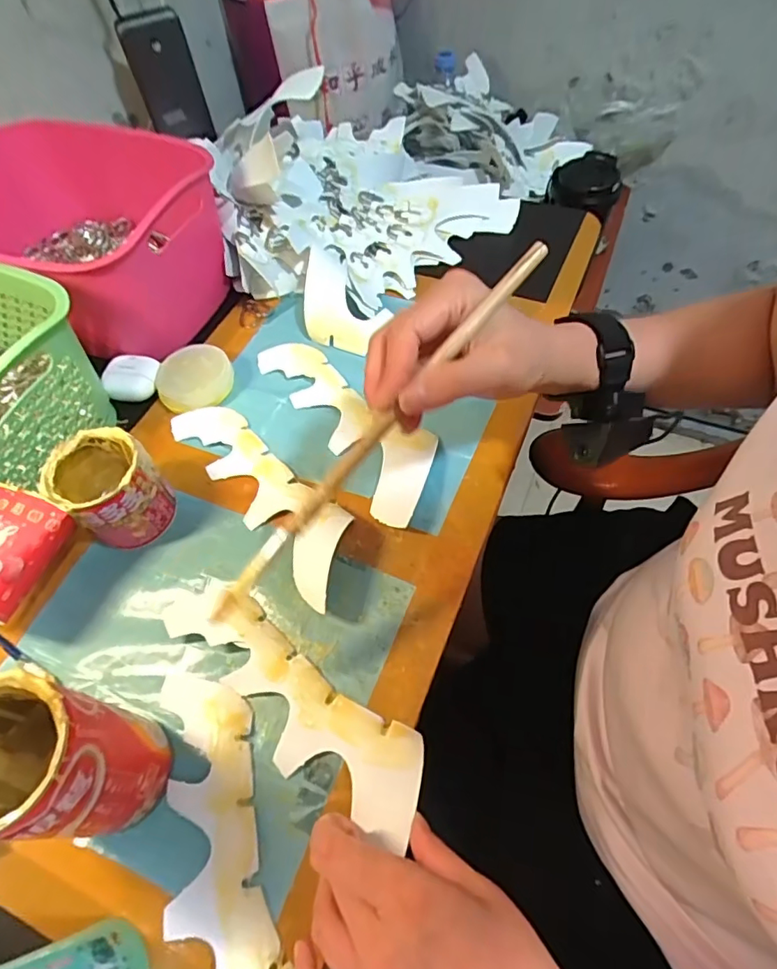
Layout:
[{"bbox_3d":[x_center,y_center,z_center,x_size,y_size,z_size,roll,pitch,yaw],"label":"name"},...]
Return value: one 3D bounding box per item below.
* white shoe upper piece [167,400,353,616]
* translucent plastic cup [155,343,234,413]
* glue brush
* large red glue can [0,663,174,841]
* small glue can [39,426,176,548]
[{"bbox_3d":[-0.100,0.001,0.436,0.061,0.013,0.219,-37,63,-18],"label":"white shoe upper piece"},{"bbox_3d":[-0.179,-0.098,0.496,0.067,0.023,0.062,-2,58,3],"label":"translucent plastic cup"},{"bbox_3d":[-0.007,-0.027,0.293,0.263,0.012,0.012,-48,65,3],"label":"glue brush"},{"bbox_3d":[-0.168,0.143,0.279,0.066,0.114,0.061,-2,58,3],"label":"large red glue can"},{"bbox_3d":[-0.206,0.004,0.402,0.065,0.067,0.064,-2,58,3],"label":"small glue can"}]

